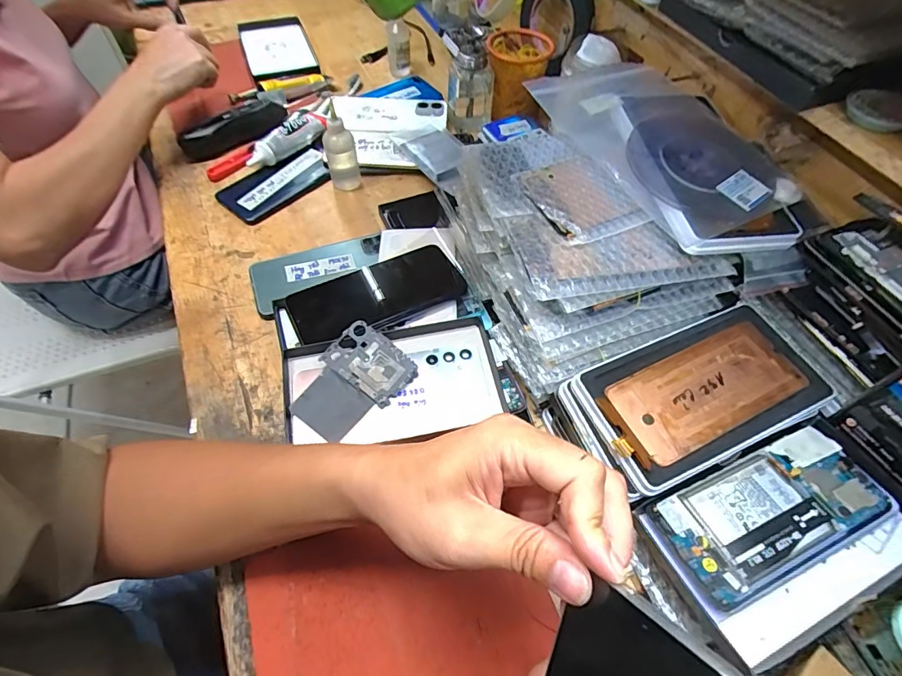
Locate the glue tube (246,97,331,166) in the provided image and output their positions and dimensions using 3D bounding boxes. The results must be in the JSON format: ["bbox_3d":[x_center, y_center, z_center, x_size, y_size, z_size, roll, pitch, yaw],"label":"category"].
[{"bbox_3d":[-0.200,-0.264,0.613,0.047,0.033,0.150,31,61,18],"label":"glue tube"}]

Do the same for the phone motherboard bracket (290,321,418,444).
[{"bbox_3d":[-0.082,0.037,0.382,0.068,0.008,0.092,39,74,9],"label":"phone motherboard bracket"}]

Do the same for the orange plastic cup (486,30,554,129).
[{"bbox_3d":[0.086,-0.358,0.650,0.097,0.095,0.103,1,56,-1],"label":"orange plastic cup"}]

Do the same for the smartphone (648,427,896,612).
[{"bbox_3d":[0.221,0.119,0.322,0.157,0.013,0.073,-19,59,-14],"label":"smartphone"}]

